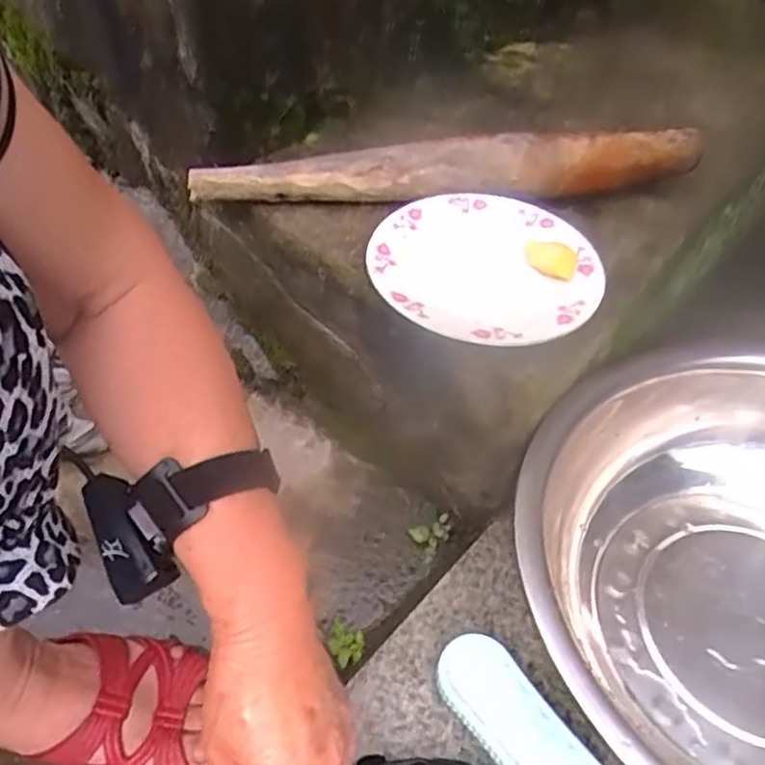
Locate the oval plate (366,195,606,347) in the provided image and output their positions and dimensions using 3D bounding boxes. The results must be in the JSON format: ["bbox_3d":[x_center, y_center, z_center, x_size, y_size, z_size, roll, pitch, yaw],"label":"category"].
[{"bbox_3d":[0.078,-0.089,0.503,0.164,0.017,0.159,-33,57,-28],"label":"oval plate"}]

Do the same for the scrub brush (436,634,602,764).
[{"bbox_3d":[0.094,0.236,0.429,0.052,0.035,0.149,-28,55,-25],"label":"scrub brush"}]

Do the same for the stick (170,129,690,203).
[{"bbox_3d":[0.058,-0.180,0.556,0.424,0.052,0.034,-2,48,-5],"label":"stick"}]

